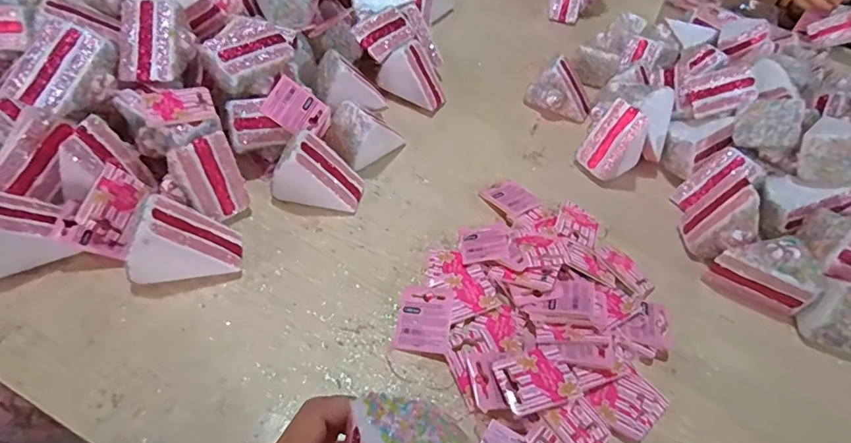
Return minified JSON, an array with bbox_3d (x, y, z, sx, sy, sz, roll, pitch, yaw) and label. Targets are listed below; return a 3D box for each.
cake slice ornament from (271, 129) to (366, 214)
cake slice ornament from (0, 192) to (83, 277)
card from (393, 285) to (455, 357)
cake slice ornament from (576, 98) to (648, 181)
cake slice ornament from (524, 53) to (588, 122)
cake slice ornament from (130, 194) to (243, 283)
[{"bbox_3d":[-0.107,-0.052,0.485,0.086,0.065,0.056,8,48,-2],"label":"cake slice ornament"},{"bbox_3d":[-0.344,0.003,0.394,0.077,0.057,0.055,-21,55,-25],"label":"cake slice ornament"},{"bbox_3d":[0.001,0.085,0.418,0.045,0.009,0.062,12,47,0],"label":"card"},{"bbox_3d":[0.227,-0.094,0.567,0.062,0.088,0.053,-24,56,-27],"label":"cake slice ornament"},{"bbox_3d":[0.188,-0.178,0.652,0.059,0.062,0.077,-29,59,-30],"label":"cake slice ornament"},{"bbox_3d":[-0.207,0.014,0.410,0.086,0.064,0.056,-5,49,-14],"label":"cake slice ornament"}]

